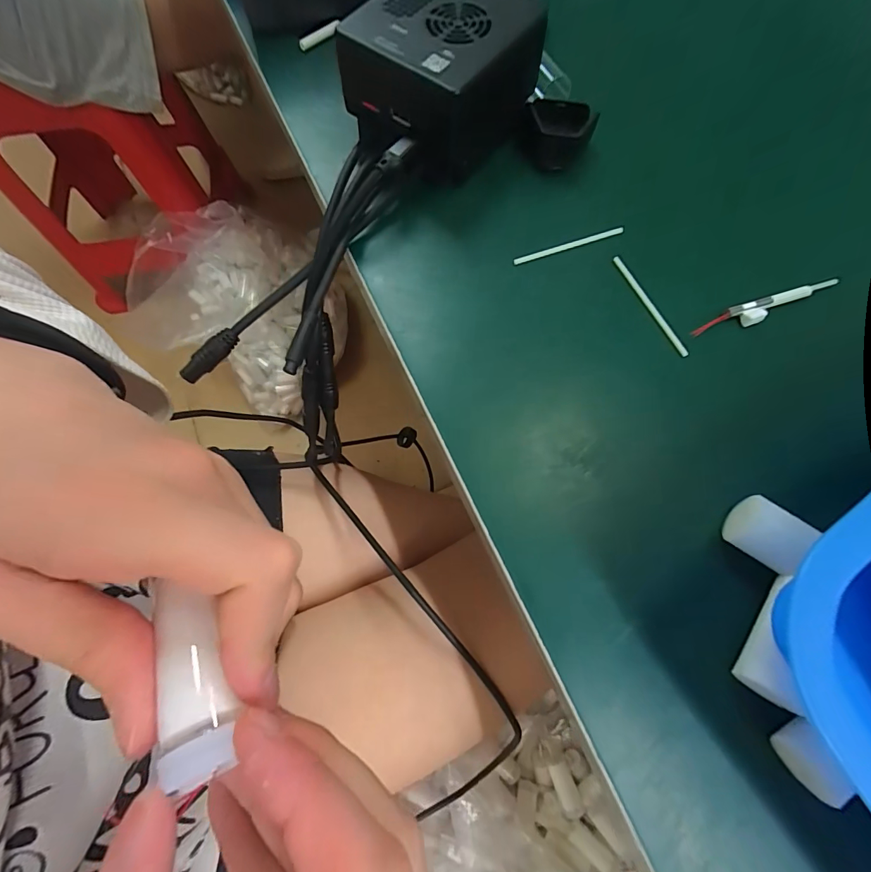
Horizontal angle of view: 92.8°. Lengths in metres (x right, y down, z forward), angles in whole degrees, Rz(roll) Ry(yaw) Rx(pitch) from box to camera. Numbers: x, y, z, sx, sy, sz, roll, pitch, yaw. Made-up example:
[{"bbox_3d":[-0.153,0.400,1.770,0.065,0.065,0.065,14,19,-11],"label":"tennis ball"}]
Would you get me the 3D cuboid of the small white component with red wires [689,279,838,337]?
[{"bbox_3d":[0.157,-0.061,0.197,0.078,0.006,0.010,-20,73,-7],"label":"small white component with red wires"}]

